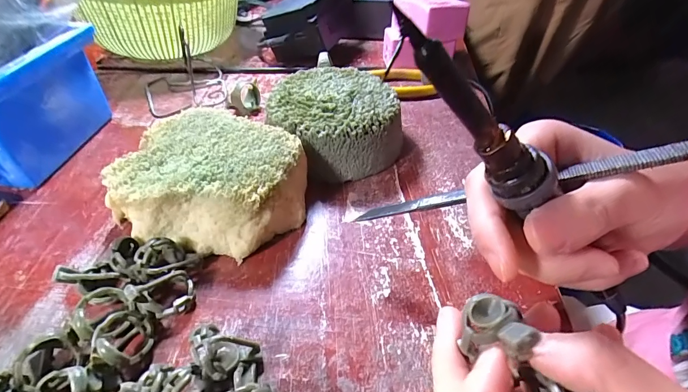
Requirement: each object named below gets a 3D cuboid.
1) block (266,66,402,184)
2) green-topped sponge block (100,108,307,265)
[{"bbox_3d":[-0.008,-0.057,0.291,0.094,0.048,0.089,-13,45,-13],"label":"block"},{"bbox_3d":[-0.081,-0.010,0.244,0.109,0.044,0.092,4,43,4],"label":"green-topped sponge block"}]

